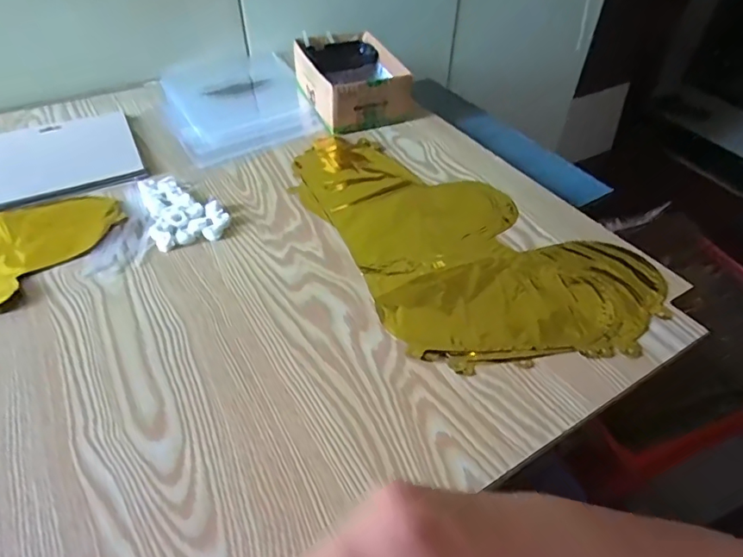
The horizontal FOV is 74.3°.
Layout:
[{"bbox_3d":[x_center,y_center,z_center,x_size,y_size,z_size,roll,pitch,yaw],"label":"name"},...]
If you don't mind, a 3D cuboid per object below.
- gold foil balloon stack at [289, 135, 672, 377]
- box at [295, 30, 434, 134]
[{"bbox_3d":[0.081,-0.061,0.548,0.254,0.010,0.420,-24,51,-22],"label":"gold foil balloon stack"},{"bbox_3d":[-0.032,-0.301,0.738,0.133,0.066,0.193,-18,48,-17],"label":"box"}]

